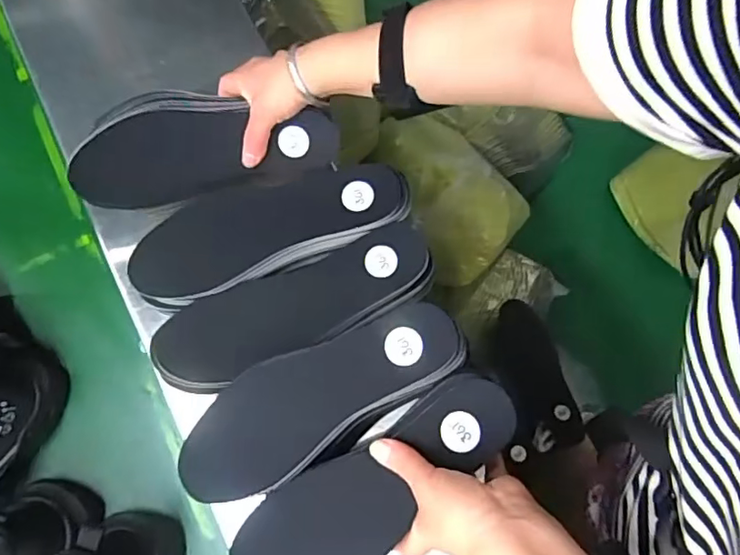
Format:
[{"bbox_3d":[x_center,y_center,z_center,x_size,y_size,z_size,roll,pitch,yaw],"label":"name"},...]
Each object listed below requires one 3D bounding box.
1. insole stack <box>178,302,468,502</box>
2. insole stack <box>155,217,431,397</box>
[{"bbox_3d":[-0.033,0.085,0.395,0.213,0.019,0.071,-28,76,-6],"label":"insole stack"},{"bbox_3d":[-0.063,0.024,0.459,0.235,0.020,0.071,-23,75,-7],"label":"insole stack"}]

